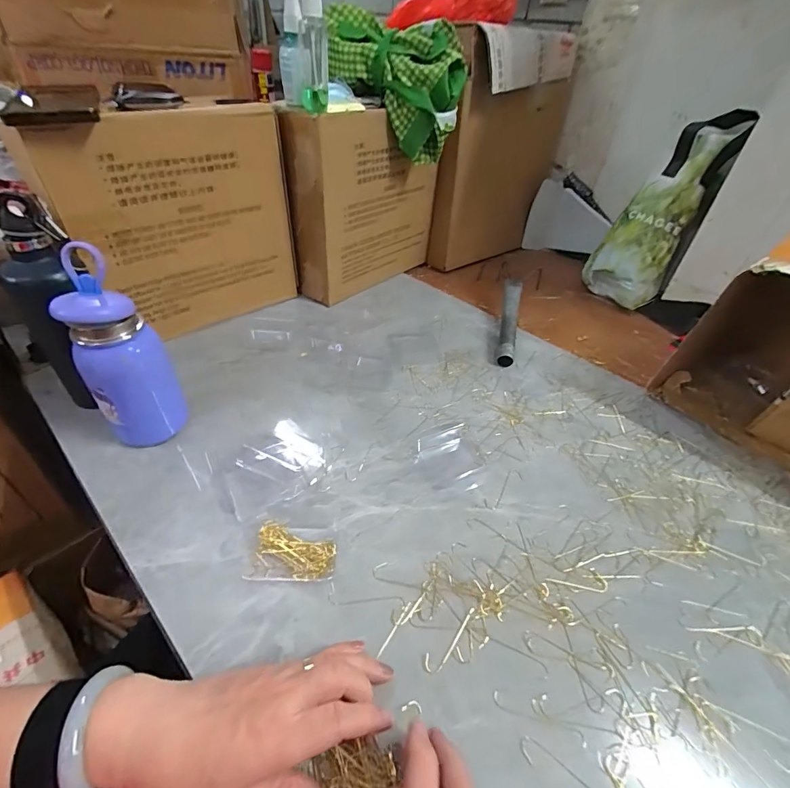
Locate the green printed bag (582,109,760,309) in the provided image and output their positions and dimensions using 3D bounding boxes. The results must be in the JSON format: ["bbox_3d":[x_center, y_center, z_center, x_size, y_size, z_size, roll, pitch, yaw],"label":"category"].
[{"bbox_3d":[0.468,-0.319,0.705,0.083,0.332,0.124,2,36,-38],"label":"green printed bag"}]

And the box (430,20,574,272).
[{"bbox_3d":[0.225,-0.471,0.828,0.355,0.360,0.057,-30,52,-34],"label":"box"}]

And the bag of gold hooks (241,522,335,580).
[{"bbox_3d":[-0.088,0.139,0.356,0.072,0.014,0.051,4,41,-2],"label":"bag of gold hooks"}]

